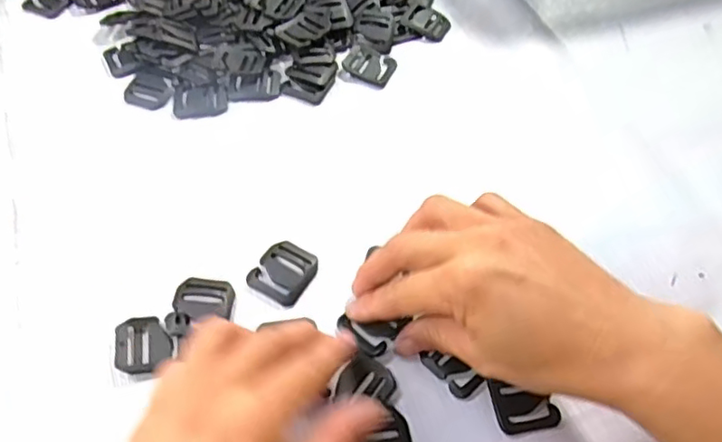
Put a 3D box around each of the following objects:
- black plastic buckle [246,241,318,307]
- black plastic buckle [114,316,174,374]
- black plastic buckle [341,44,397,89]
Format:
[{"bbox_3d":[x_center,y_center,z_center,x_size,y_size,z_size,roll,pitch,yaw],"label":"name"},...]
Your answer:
[{"bbox_3d":[-0.042,0.028,0.326,0.030,0.004,0.035,26,59,15],"label":"black plastic buckle"},{"bbox_3d":[-0.109,0.061,0.298,0.025,0.006,0.028,-7,56,-7],"label":"black plastic buckle"},{"bbox_3d":[0.006,-0.112,0.425,0.035,0.004,0.031,23,58,13],"label":"black plastic buckle"}]

